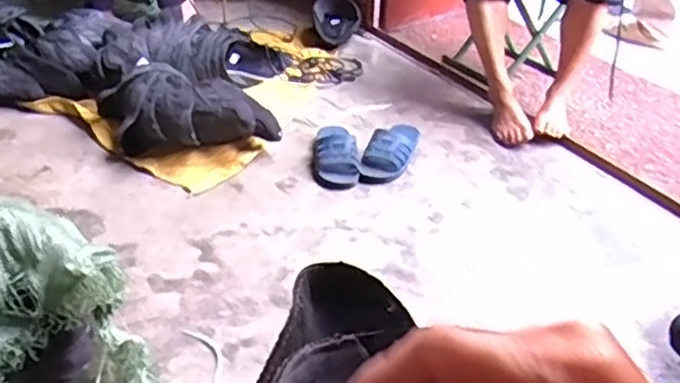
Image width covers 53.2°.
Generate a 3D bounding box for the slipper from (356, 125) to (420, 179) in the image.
[{"bbox_3d":[0.119,-0.101,1.506,0.093,0.066,0.235,13,35,16],"label":"slipper"}]

